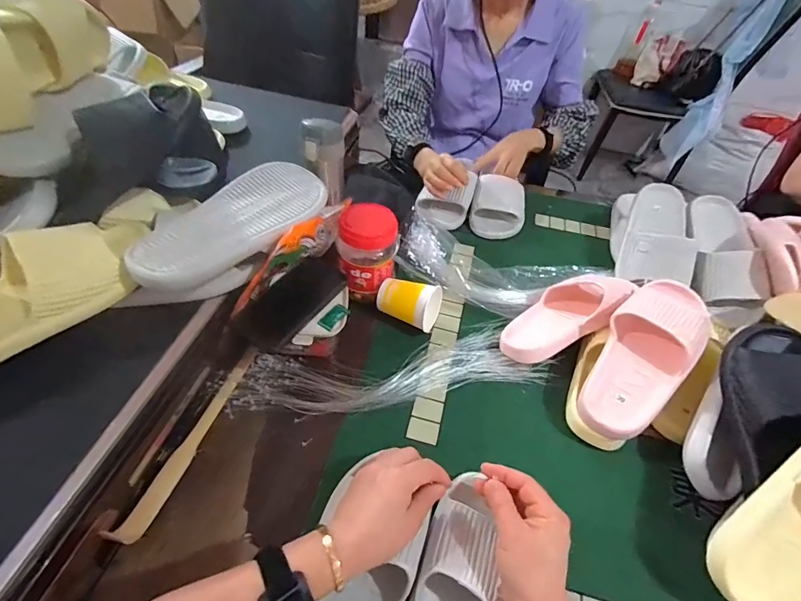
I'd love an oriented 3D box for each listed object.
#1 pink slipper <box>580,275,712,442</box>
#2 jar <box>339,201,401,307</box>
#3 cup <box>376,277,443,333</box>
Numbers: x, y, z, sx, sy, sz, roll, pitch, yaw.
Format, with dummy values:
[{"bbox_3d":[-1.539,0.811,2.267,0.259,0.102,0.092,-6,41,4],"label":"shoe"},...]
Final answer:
[{"bbox_3d":[0.324,0.063,0.535,0.104,0.064,0.249,33,73,21],"label":"pink slipper"},{"bbox_3d":[-0.053,-0.072,0.633,0.090,0.125,0.083,4,48,-4],"label":"jar"},{"bbox_3d":[0.012,0.001,0.620,0.091,0.061,0.063,21,49,11],"label":"cup"}]

